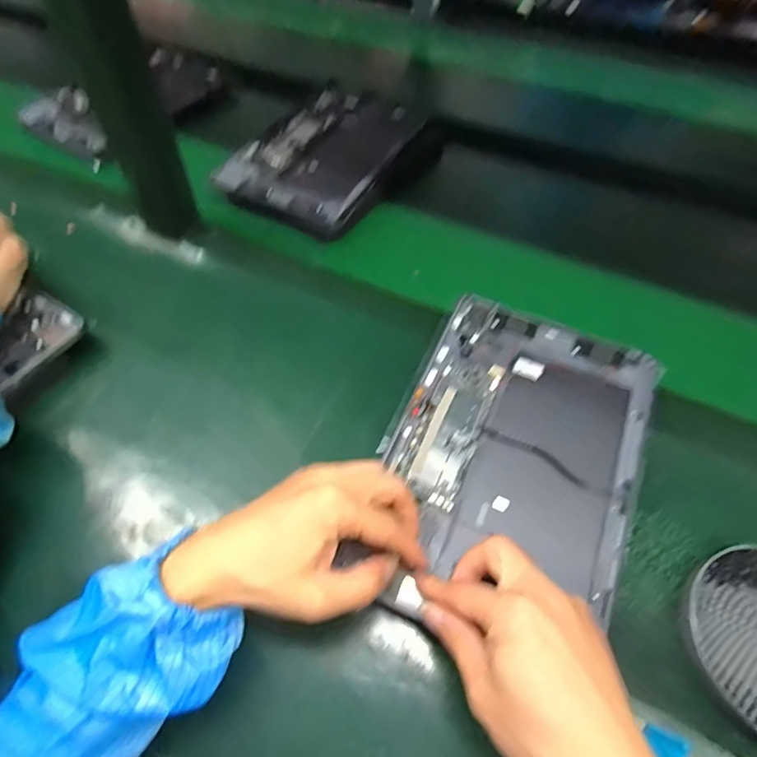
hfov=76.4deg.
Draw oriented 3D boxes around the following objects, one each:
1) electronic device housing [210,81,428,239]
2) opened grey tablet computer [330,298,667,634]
[{"bbox_3d":[-0.060,-0.285,0.590,0.173,0.024,0.275,24,57,14],"label":"electronic device housing"},{"bbox_3d":[0.097,0.054,0.348,0.172,0.010,0.247,23,62,15],"label":"opened grey tablet computer"}]

